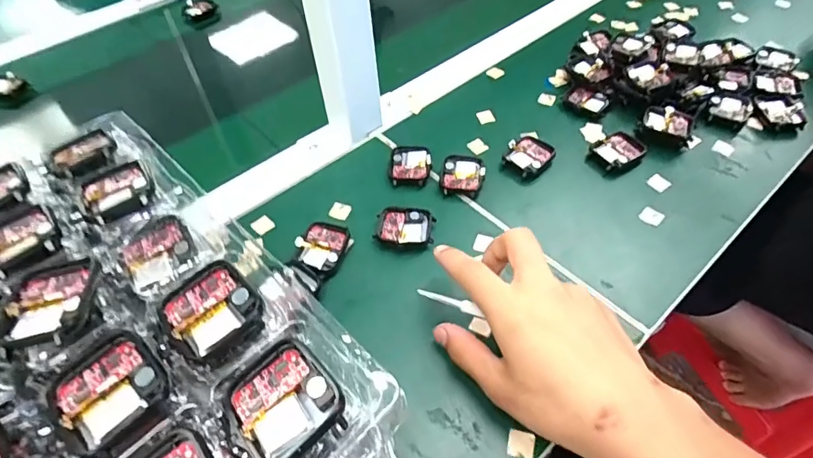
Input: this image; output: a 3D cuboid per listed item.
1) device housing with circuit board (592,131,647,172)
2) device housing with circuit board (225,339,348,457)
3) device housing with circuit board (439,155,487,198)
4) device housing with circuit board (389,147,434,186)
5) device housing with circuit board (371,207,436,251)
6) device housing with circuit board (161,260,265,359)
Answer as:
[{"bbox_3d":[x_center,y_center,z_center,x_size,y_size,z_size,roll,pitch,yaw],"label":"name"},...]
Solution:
[{"bbox_3d":[0.195,-0.072,0.443,0.049,0.010,0.034,-25,55,-17],"label":"device housing with circuit board"},{"bbox_3d":[-0.046,0.063,0.179,0.036,0.011,0.042,-32,55,-21],"label":"device housing with circuit board"},{"bbox_3d":[0.051,-0.049,0.431,0.038,0.011,0.047,6,52,6],"label":"device housing with circuit board"},{"bbox_3d":[0.003,-0.058,0.439,0.038,0.008,0.043,0,51,2],"label":"device housing with circuit board"},{"bbox_3d":[-0.001,0.000,0.392,0.047,0.007,0.038,2,51,3],"label":"device housing with circuit board"},{"bbox_3d":[-0.085,0.033,0.208,0.035,0.008,0.044,-36,57,-23],"label":"device housing with circuit board"}]

